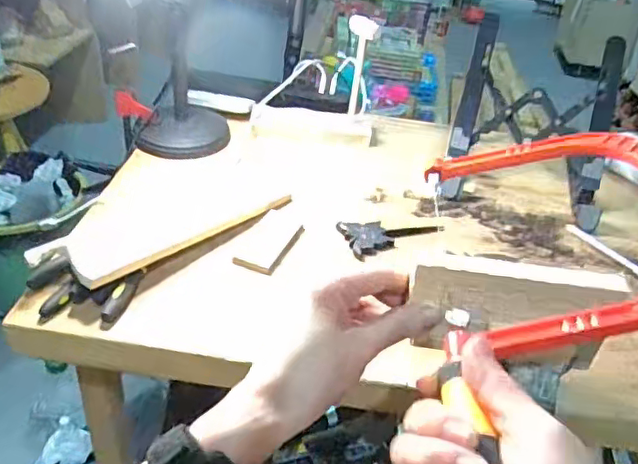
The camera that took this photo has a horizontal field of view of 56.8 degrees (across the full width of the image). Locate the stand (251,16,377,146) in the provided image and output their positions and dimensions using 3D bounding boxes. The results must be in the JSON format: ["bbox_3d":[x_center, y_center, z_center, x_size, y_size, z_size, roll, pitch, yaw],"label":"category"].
[{"bbox_3d":[-0.001,-0.188,0.693,0.138,0.133,0.106,7,37,1],"label":"stand"}]

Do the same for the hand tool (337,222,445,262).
[{"bbox_3d":[0.069,-0.003,0.568,0.102,0.008,0.046,-15,42,-27],"label":"hand tool"}]

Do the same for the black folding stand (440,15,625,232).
[{"bbox_3d":[0.235,-0.123,0.654,0.176,0.132,0.196,15,38,10],"label":"black folding stand"}]

